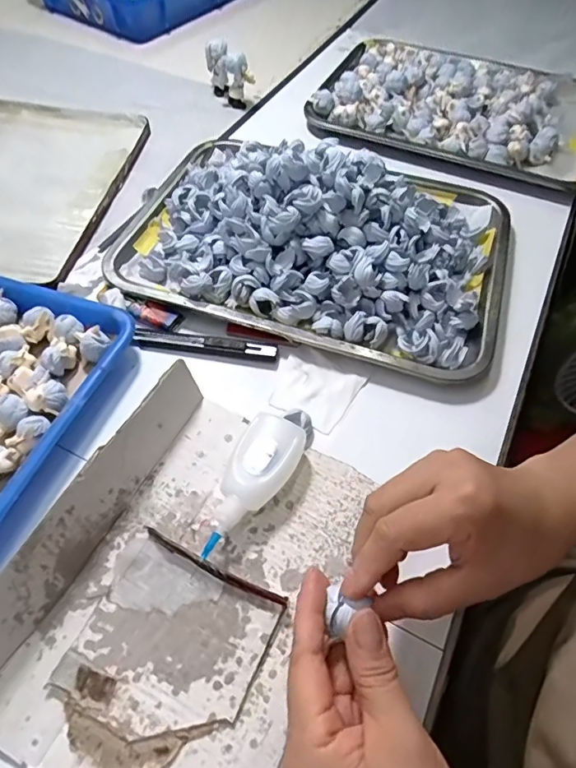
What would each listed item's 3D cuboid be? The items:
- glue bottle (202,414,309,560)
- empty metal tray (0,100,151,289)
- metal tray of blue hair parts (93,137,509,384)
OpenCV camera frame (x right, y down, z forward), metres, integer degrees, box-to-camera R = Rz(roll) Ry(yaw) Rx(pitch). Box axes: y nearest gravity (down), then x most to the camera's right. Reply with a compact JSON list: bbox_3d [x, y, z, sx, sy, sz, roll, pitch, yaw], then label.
[{"bbox_3d":[-0.024,0.069,0.331,0.041,0.028,0.099,23,57,11],"label":"glue bottle"},{"bbox_3d":[-0.305,-0.221,0.525,0.243,0.023,0.300,9,56,2],"label":"empty metal tray"},{"bbox_3d":[0.027,-0.151,0.454,0.345,0.083,0.242,16,56,7],"label":"metal tray of blue hair parts"}]

